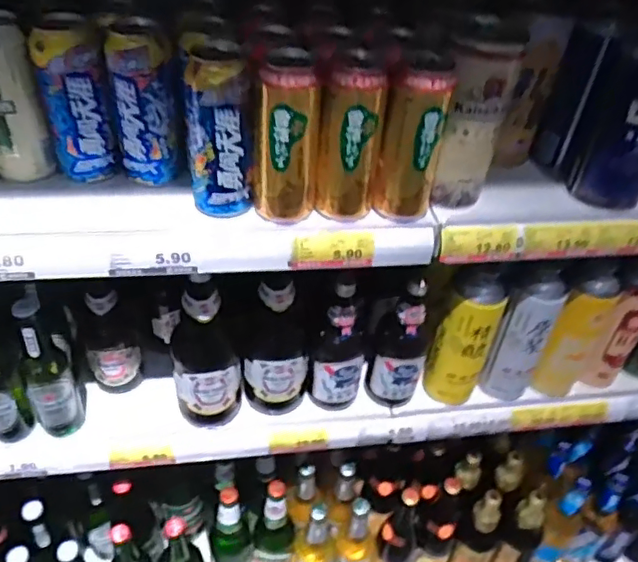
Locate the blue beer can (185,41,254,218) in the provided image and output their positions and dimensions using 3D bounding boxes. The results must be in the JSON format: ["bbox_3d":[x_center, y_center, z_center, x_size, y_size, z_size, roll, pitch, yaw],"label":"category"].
[{"bbox_3d":[-0.101,-0.149,0.585,0.062,0.155,0.072,-6,42,-13],"label":"blue beer can"}]

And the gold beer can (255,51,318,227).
[{"bbox_3d":[-0.033,-0.138,0.579,0.064,0.159,0.063,2,41,-4],"label":"gold beer can"}]

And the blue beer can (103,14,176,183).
[{"bbox_3d":[-0.181,-0.183,0.610,0.063,0.156,0.065,-8,42,-16],"label":"blue beer can"}]

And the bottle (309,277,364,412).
[{"bbox_3d":[0.028,0.093,0.807,0.066,0.226,0.059,8,41,3],"label":"bottle"}]

